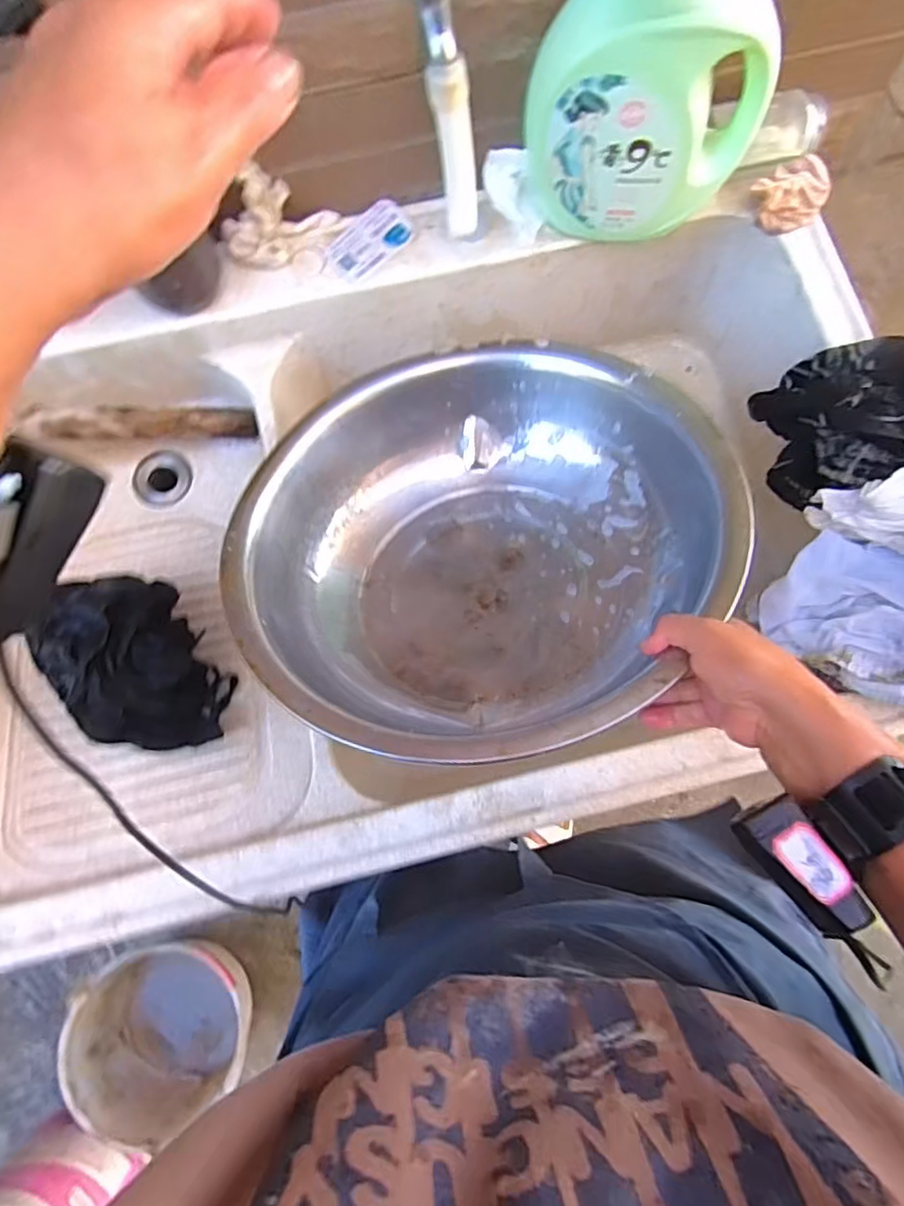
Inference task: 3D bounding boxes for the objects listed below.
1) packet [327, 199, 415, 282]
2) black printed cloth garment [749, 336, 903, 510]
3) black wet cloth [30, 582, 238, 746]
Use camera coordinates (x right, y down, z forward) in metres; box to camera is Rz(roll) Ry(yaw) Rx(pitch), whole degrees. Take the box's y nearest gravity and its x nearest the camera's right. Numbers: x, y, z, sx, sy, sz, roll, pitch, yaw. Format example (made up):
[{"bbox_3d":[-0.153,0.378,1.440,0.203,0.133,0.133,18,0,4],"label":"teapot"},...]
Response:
[{"bbox_3d":[-0.080,-0.356,0.623,0.050,0.008,0.090,43,83,7],"label":"packet"},{"bbox_3d":[0.371,-0.173,0.559,0.164,0.102,0.127,-19,80,-3],"label":"black printed cloth garment"},{"bbox_3d":[-0.276,0.055,0.553,0.114,0.067,0.178,-34,82,-5],"label":"black wet cloth"}]

